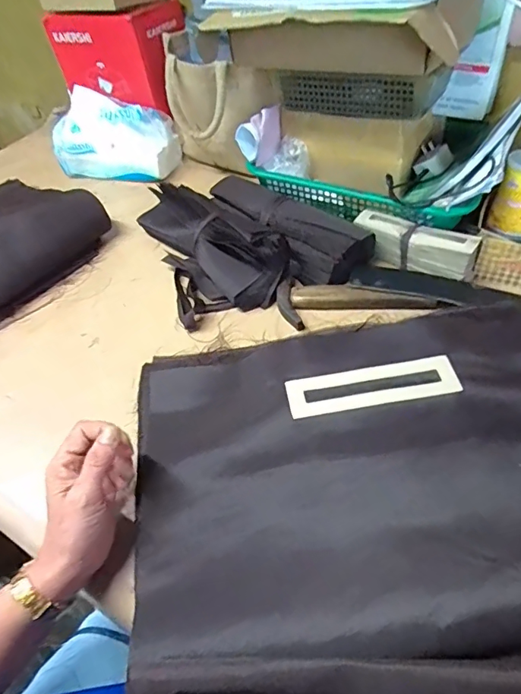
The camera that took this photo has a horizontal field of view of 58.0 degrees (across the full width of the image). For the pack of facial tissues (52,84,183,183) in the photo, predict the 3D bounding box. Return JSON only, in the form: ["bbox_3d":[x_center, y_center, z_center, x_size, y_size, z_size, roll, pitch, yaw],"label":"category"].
[{"bbox_3d":[-0.274,-0.385,0.874,0.227,0.123,0.087,0,47,5],"label":"pack of facial tissues"}]

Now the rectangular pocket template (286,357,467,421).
[{"bbox_3d":[0.105,0.037,0.443,0.159,0.007,0.041,-9,55,-3],"label":"rectangular pocket template"}]

